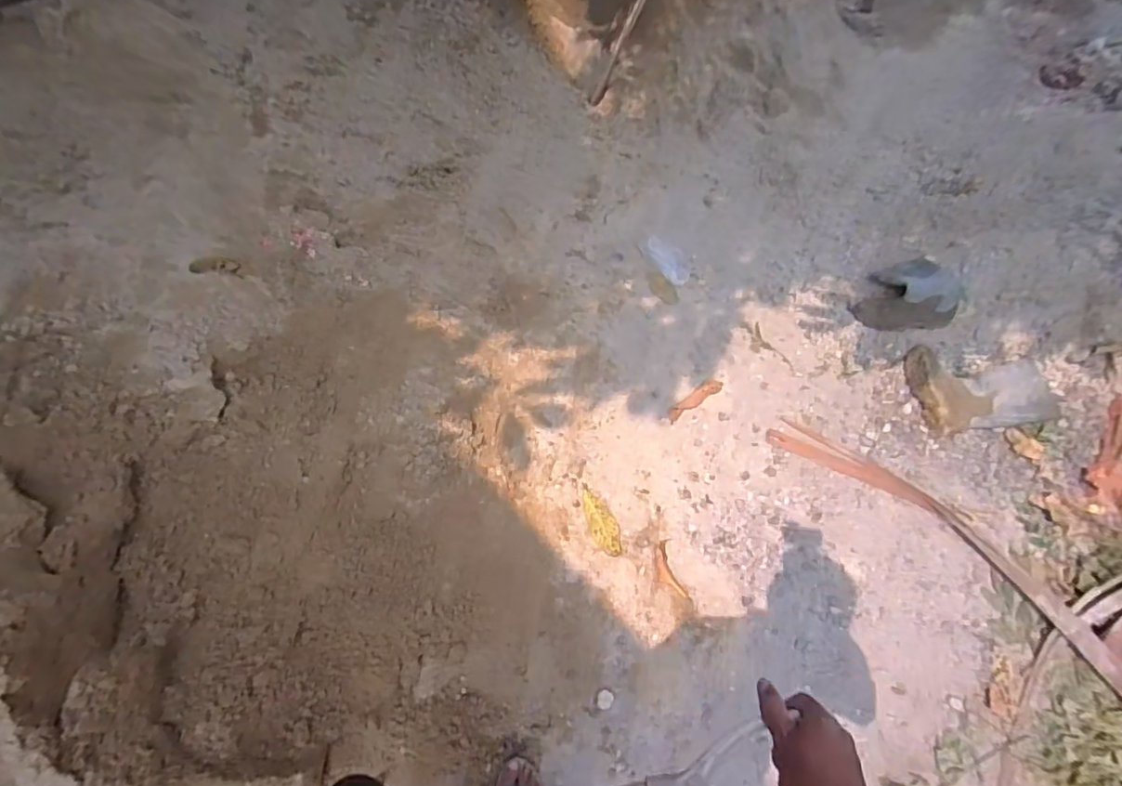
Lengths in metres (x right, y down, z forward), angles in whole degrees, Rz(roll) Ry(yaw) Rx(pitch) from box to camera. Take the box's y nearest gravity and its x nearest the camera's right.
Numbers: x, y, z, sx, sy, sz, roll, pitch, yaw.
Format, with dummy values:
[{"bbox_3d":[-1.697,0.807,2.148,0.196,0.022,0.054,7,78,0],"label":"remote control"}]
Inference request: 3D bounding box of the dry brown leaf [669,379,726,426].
[{"bbox_3d":[0.399,0.020,1.655,0.213,0.010,0.046,-32,70,-20],"label":"dry brown leaf"}]

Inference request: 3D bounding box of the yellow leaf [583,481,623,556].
[{"bbox_3d":[0.106,0.336,1.465,0.073,0.006,0.194,-20,66,-16],"label":"yellow leaf"}]

